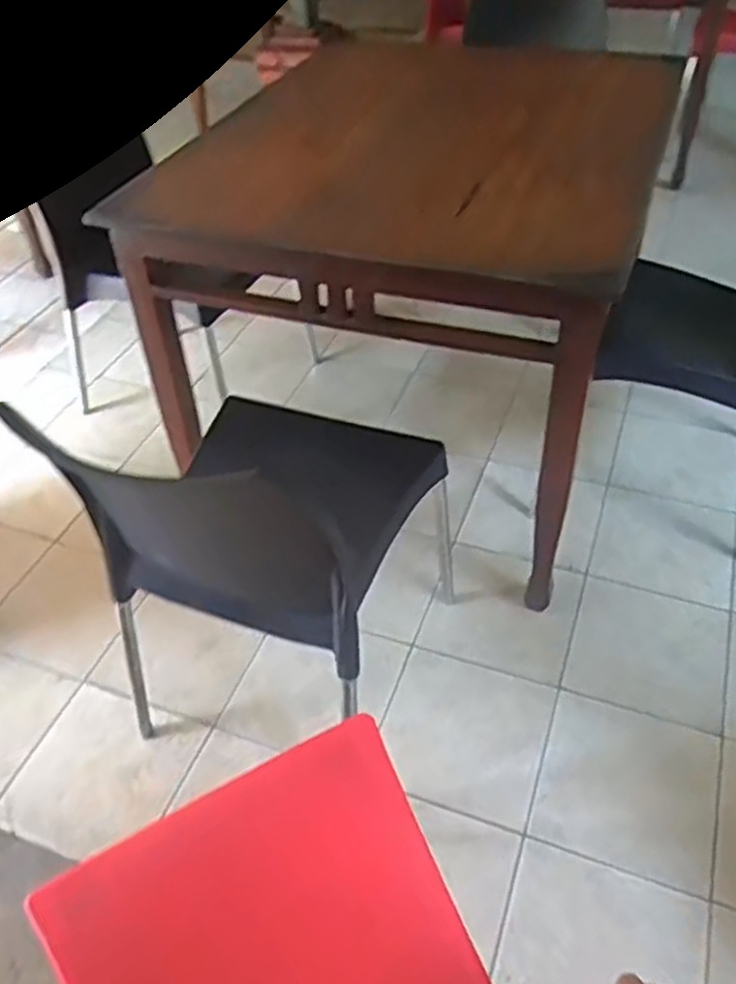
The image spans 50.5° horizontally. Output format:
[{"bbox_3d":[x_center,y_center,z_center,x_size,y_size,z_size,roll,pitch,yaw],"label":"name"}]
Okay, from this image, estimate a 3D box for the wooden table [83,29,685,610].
[{"bbox_3d":[0.139,-0.549,1.806,0.916,0.739,1.208,12,46,15],"label":"wooden table"}]

